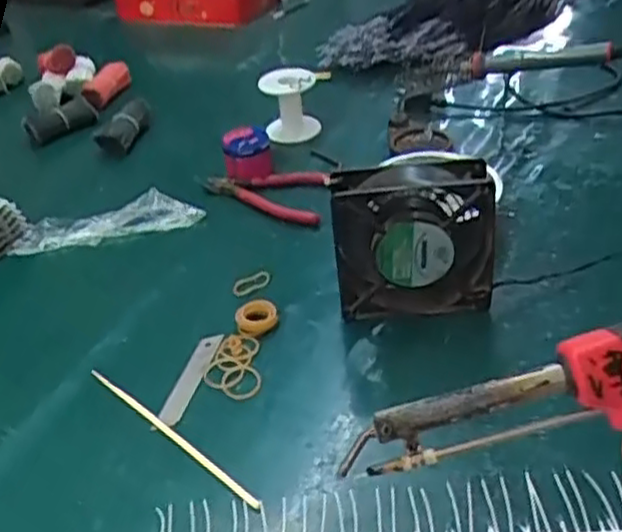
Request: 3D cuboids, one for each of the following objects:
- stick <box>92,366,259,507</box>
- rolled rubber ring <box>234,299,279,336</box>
[{"bbox_3d":[-0.101,0.117,0.519,0.187,0.004,0.007,26,48,37],"label":"stick"},{"bbox_3d":[-0.045,0.042,0.605,0.034,0.015,0.034,-4,36,3],"label":"rolled rubber ring"}]

